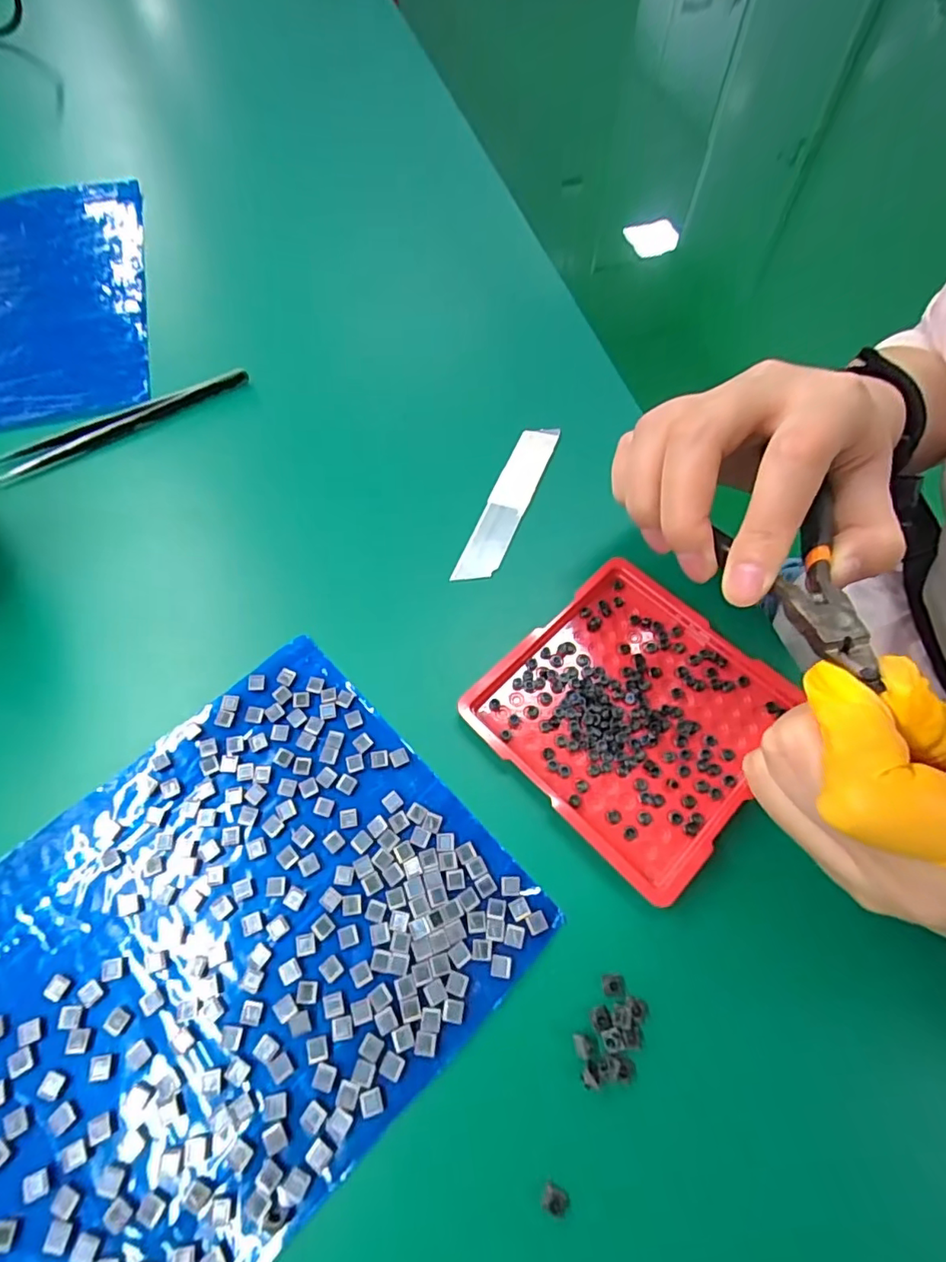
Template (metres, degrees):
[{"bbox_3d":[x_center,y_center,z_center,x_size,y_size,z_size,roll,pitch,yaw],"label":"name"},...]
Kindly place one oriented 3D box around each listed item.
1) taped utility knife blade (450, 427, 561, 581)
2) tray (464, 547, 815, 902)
[{"bbox_3d":[0.017,-0.063,0.269,0.018,0.004,0.098,23,65,6],"label":"taped utility knife blade"},{"bbox_3d":[0.063,0.030,0.219,0.100,0.009,0.098,-41,70,-19],"label":"tray"}]

